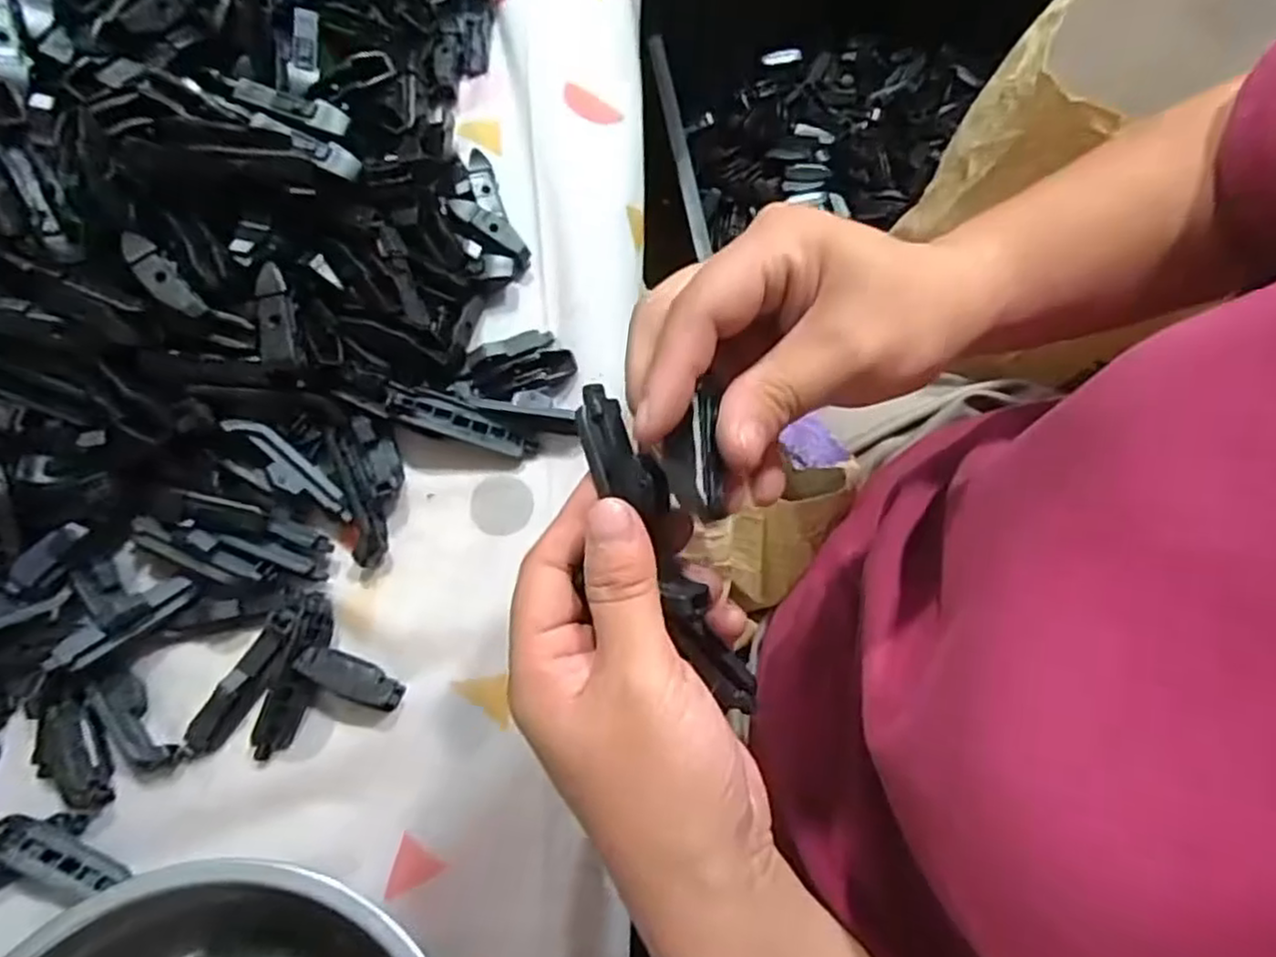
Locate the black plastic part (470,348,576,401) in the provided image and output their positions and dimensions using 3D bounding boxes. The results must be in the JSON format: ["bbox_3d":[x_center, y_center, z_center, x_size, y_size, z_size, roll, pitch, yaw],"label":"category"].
[{"bbox_3d":[-0.060,-0.055,0.378,0.054,0.008,0.023,-10,75,-1],"label":"black plastic part"}]

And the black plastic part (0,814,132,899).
[{"bbox_3d":[-0.261,0.168,0.323,0.065,0.015,0.017,21,77,7],"label":"black plastic part"}]

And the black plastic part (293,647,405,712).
[{"bbox_3d":[-0.135,0.093,0.340,0.050,0.010,0.018,18,77,7],"label":"black plastic part"}]

